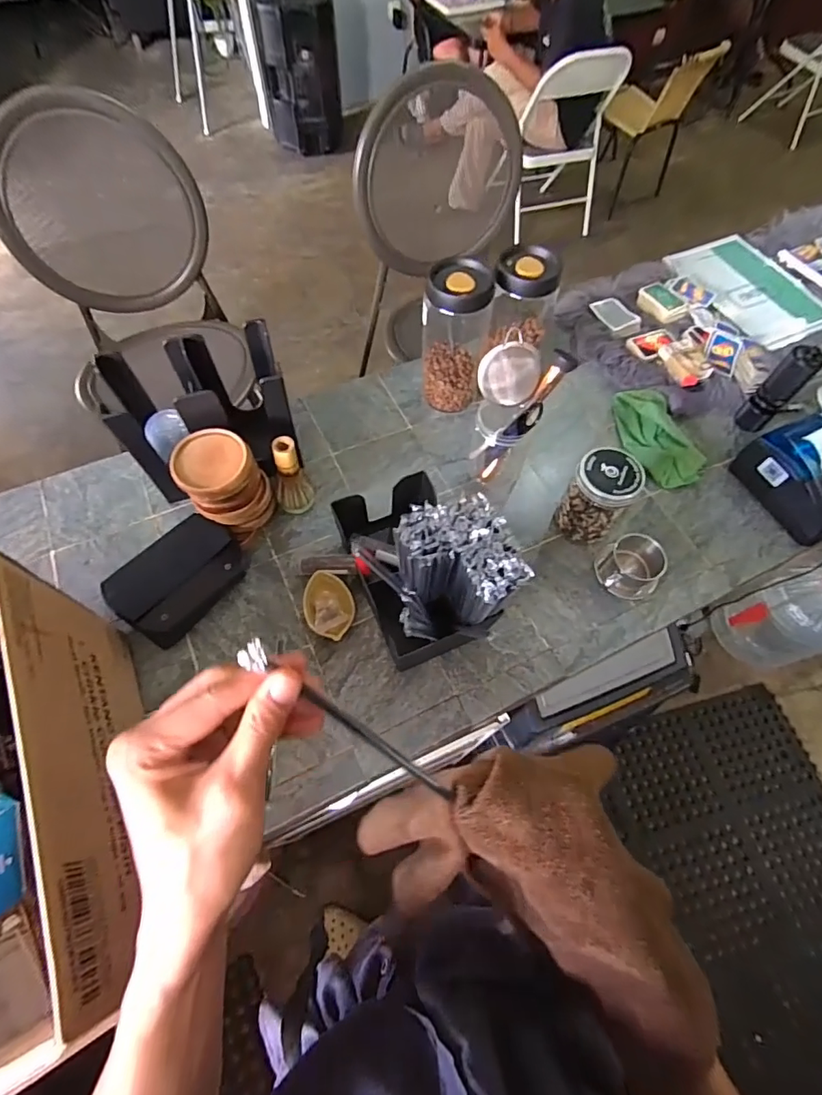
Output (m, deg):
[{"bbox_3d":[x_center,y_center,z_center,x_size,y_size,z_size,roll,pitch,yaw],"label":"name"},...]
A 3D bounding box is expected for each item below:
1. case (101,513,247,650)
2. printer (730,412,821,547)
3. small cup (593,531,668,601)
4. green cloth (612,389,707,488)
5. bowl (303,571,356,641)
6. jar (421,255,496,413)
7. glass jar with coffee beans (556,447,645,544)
[{"bbox_3d":[-0.324,0.040,0.696,0.123,0.053,0.179,35,67,15],"label":"case"},{"bbox_3d":[0.628,-0.117,0.765,0.118,0.099,0.176,-26,66,-14],"label":"printer"},{"bbox_3d":[0.318,0.030,0.717,0.085,0.053,0.088,-34,68,-17],"label":"small cup"},{"bbox_3d":[0.422,-0.194,0.845,0.091,0.035,0.196,-21,65,-12],"label":"green cloth"},{"bbox_3d":[-0.112,0.084,0.684,0.065,0.034,0.099,-17,64,-10],"label":"bowl"},{"bbox_3d":[0.070,-0.338,0.806,0.099,0.222,0.098,1,63,-1],"label":"jar"},{"bbox_3d":[0.272,-0.071,0.723,0.084,0.129,0.079,1,63,-1],"label":"glass jar with coffee beans"}]

